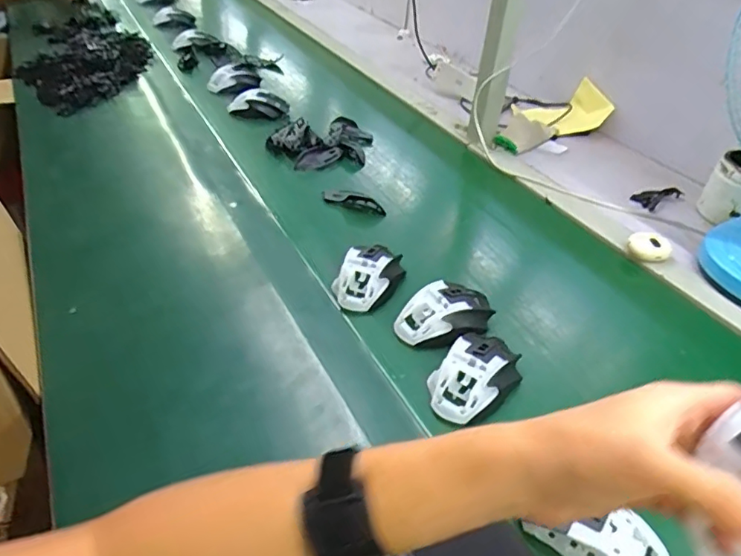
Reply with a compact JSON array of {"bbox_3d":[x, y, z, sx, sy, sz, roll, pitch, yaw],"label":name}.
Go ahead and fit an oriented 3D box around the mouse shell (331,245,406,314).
[{"bbox_3d":[0.001,-0.003,0.634,0.068,0.037,0.096,22,42,22],"label":"mouse shell"}]

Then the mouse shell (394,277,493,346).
[{"bbox_3d":[0.083,0.042,0.590,0.108,0.043,0.063,-19,44,-26],"label":"mouse shell"}]

